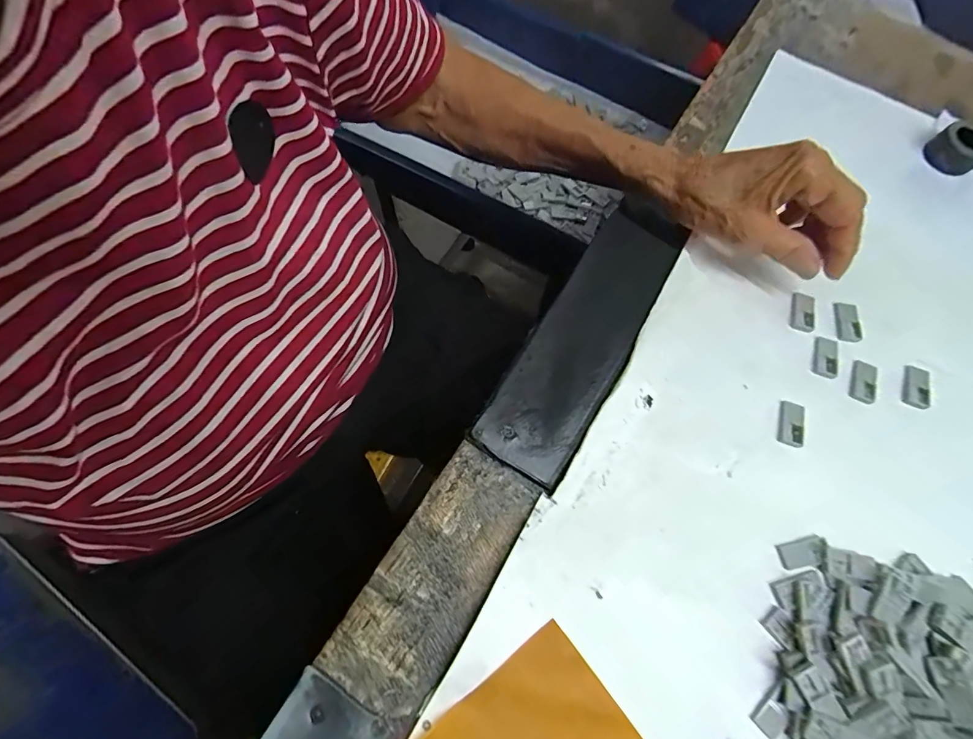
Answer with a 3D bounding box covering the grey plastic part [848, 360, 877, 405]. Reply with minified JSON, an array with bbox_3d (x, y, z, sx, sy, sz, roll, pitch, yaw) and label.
[{"bbox_3d":[0.248,0.008,0.286,0.014,0.004,0.030,24,72,7],"label":"grey plastic part"}]

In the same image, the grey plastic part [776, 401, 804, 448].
[{"bbox_3d":[0.192,0.034,0.275,0.014,0.006,0.027,20,71,6],"label":"grey plastic part"}]

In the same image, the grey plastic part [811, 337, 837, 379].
[{"bbox_3d":[0.227,-0.008,0.291,0.015,0.004,0.029,20,71,6],"label":"grey plastic part"}]

